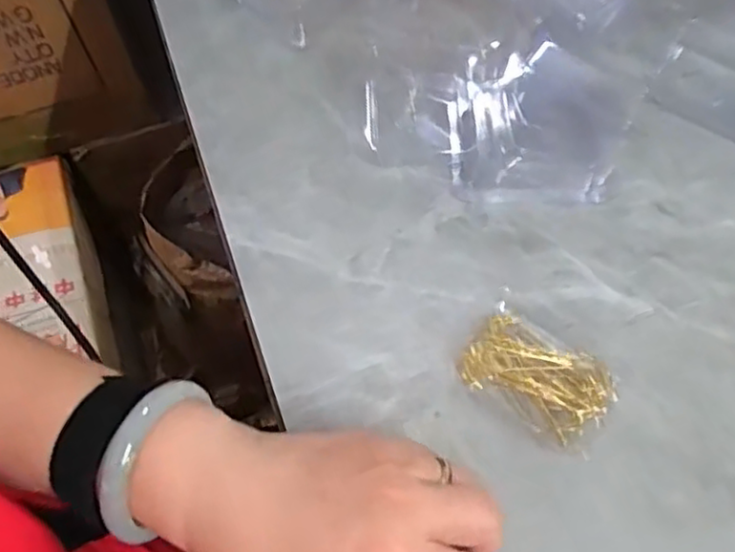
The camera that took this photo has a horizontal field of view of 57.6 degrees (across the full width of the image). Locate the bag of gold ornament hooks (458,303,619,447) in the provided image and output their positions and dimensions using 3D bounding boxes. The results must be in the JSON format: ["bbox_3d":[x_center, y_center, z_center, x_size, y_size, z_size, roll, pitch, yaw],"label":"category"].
[{"bbox_3d":[0.086,0.050,0.337,0.071,0.016,0.047,35,71,13],"label":"bag of gold ornament hooks"}]

